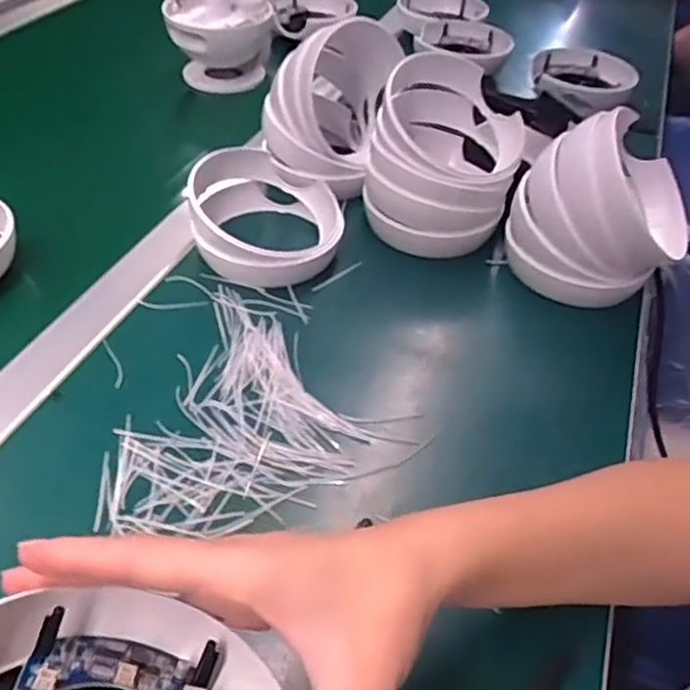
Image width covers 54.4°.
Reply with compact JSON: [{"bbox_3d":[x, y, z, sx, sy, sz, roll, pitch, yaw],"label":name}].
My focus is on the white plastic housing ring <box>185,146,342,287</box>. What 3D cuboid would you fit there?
[{"bbox_3d":[-0.060,-0.103,0.520,0.110,0.056,0.115,2,44,-2],"label":"white plastic housing ring"}]

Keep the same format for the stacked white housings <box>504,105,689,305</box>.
[{"bbox_3d":[0.190,-0.098,0.504,0.125,0.117,0.101,8,44,4],"label":"stacked white housings"}]

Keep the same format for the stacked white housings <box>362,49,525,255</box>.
[{"bbox_3d":[0.081,-0.149,0.543,0.114,0.113,0.125,11,45,7],"label":"stacked white housings"}]

